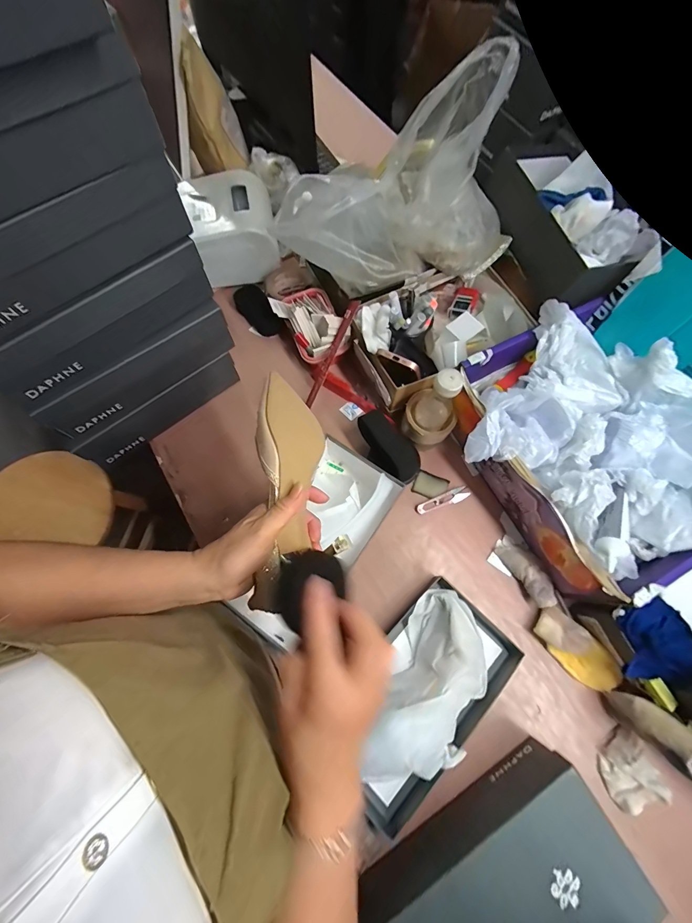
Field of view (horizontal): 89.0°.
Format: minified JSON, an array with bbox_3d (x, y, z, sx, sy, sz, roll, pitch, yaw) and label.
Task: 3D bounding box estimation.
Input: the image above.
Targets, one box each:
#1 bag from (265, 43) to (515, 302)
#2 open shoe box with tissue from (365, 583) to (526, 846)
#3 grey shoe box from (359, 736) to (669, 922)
[{"bbox_3d":[0.091,-0.420,0.563,0.371,0.273,0.202,-28,74,-9],"label":"bag"},{"bbox_3d":[0.108,0.330,0.499,0.166,0.100,0.295,42,76,13],"label":"open shoe box with tissue"},{"bbox_3d":[0.185,0.515,0.417,0.291,0.104,0.162,-27,74,-9],"label":"grey shoe box"}]

